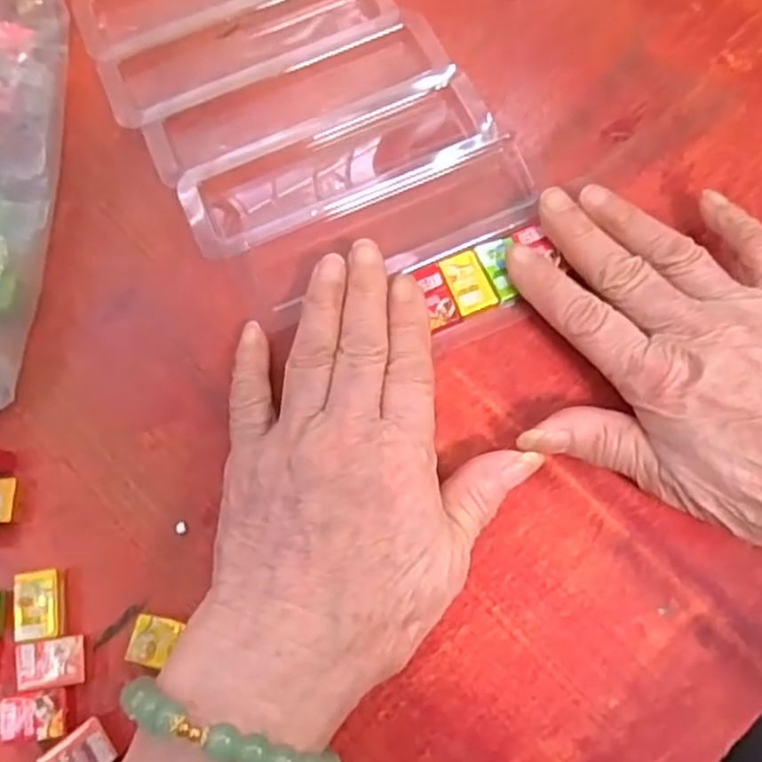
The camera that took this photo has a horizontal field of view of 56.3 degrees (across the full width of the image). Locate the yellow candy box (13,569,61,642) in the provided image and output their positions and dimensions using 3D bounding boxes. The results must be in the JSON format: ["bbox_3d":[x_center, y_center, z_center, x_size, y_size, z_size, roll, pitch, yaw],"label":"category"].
[{"bbox_3d":[-0.130,0.085,0.269,0.017,0.006,0.025,-8,75,0],"label":"yellow candy box"}]

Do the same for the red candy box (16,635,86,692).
[{"bbox_3d":[-0.122,0.104,0.262,0.025,0.005,0.017,-8,75,0],"label":"red candy box"}]

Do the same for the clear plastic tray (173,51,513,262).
[{"bbox_3d":[-0.021,-0.099,0.321,0.138,0.017,0.044,-20,75,-3],"label":"clear plastic tray"}]

